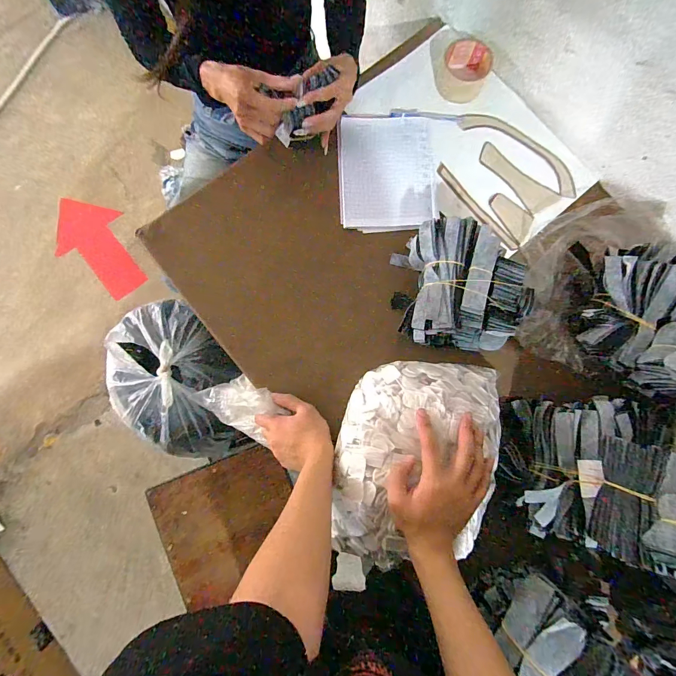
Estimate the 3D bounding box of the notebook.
[{"bbox_3d":[0.088,-0.305,0.637,0.170,0.013,0.232,-1,85,-3],"label":"notebook"}]

